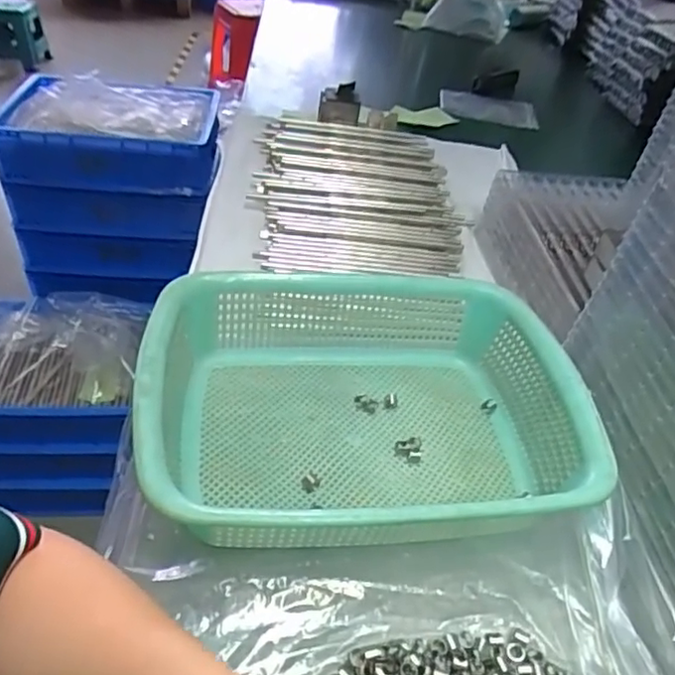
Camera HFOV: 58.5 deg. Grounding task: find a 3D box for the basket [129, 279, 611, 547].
[{"bbox_3d":[0.019,0.050,0.433,0.292,0.079,0.219,1,40,-8],"label":"basket"}]

